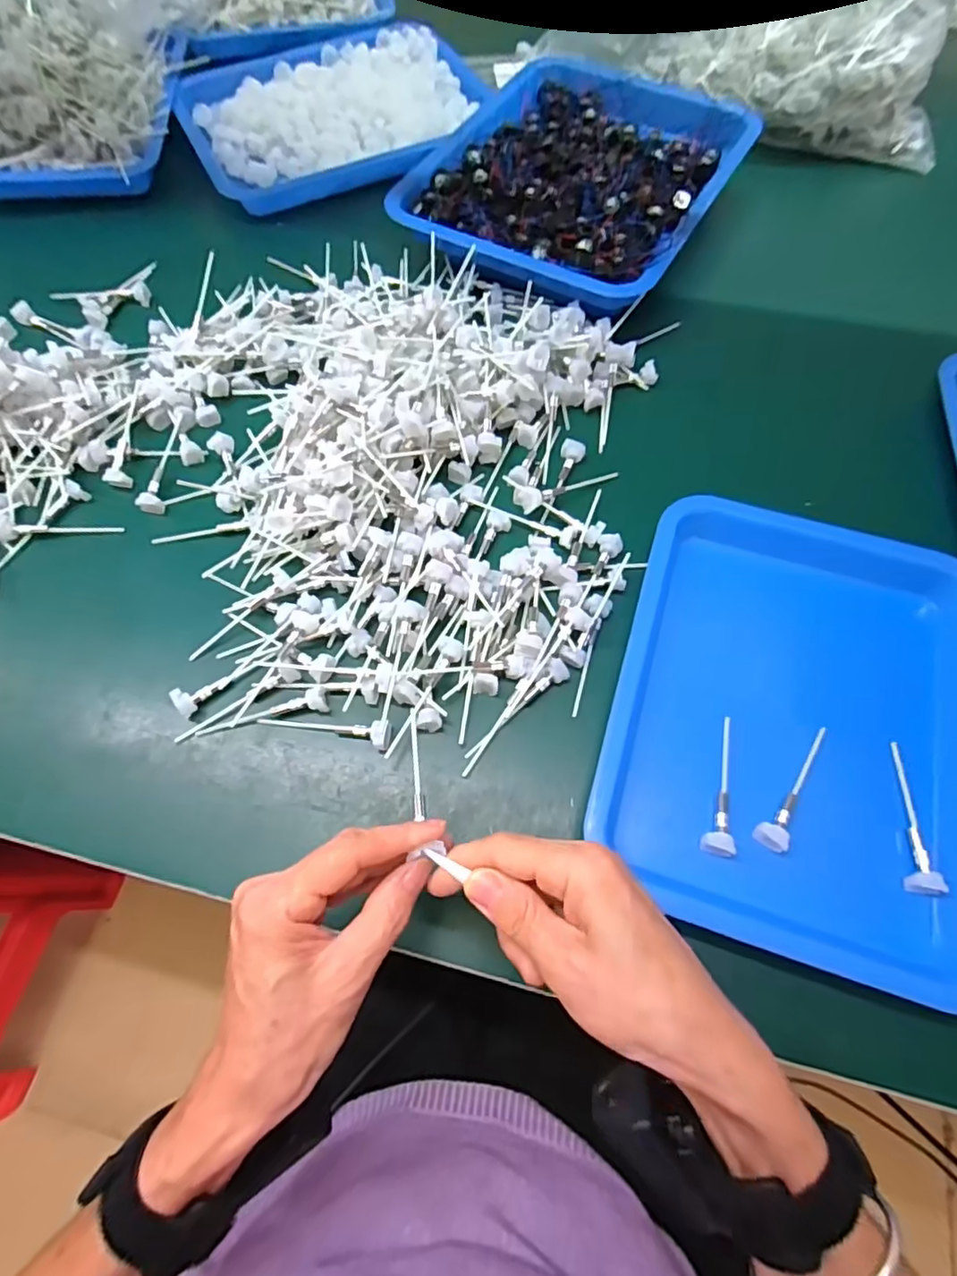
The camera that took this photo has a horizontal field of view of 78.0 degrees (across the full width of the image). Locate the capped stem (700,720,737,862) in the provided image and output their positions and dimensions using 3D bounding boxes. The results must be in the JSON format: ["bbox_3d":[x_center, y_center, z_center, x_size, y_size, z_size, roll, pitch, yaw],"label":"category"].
[{"bbox_3d":[0.147,0.087,0.362,0.017,0.019,0.088,10,66,5],"label":"capped stem"}]

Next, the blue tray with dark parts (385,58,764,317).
[{"bbox_3d":[0.091,-0.433,0.565,0.261,0.046,0.319,28,69,12],"label":"blue tray with dark parts"}]

